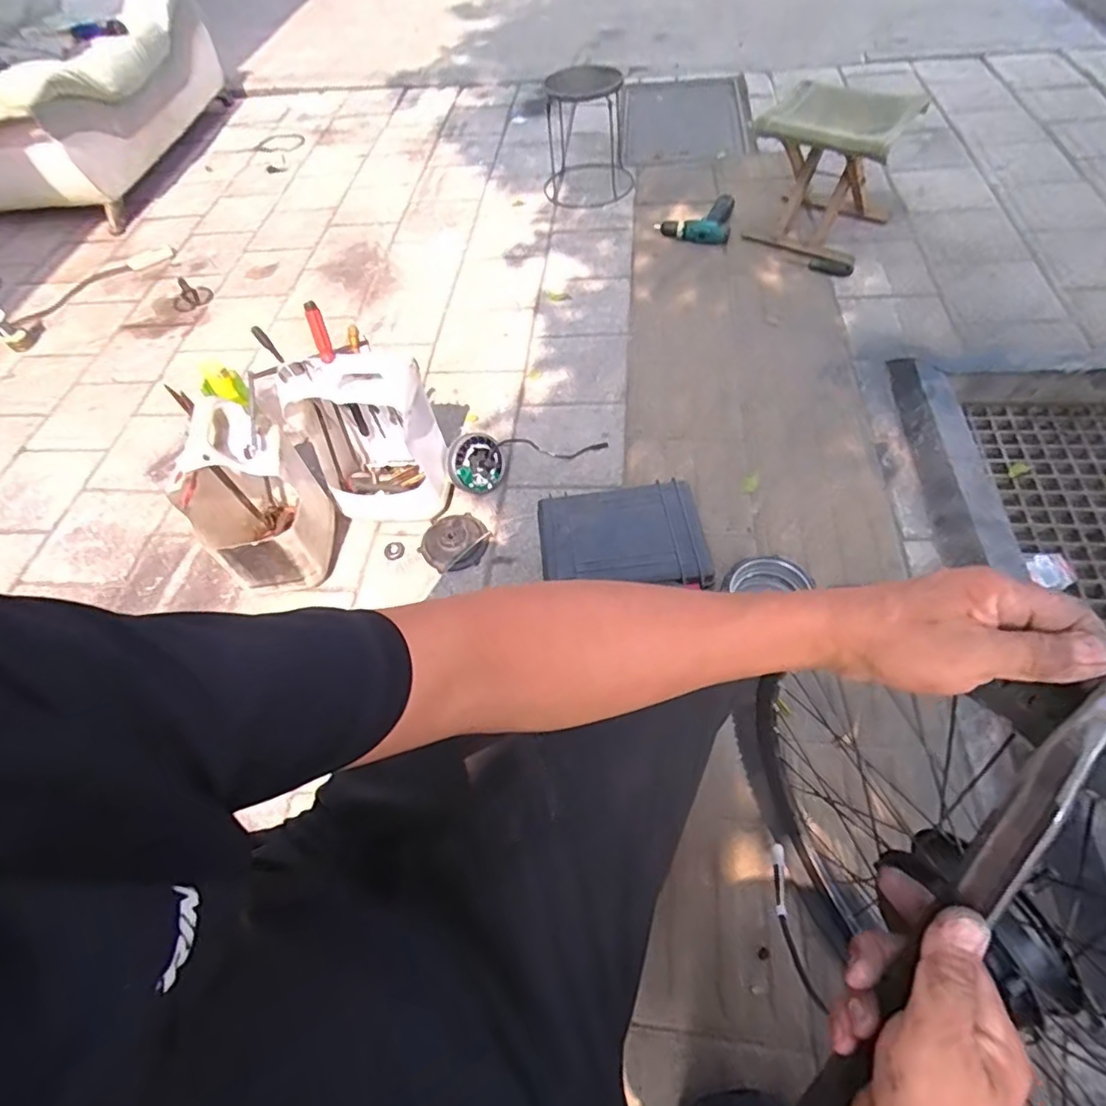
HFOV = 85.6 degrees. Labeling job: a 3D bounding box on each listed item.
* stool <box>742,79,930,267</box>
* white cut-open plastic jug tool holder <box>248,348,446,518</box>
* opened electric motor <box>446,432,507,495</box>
[{"bbox_3d":[0.674,-0.942,1.482,0.322,0.308,0.278,29,67,22],"label":"stool"},{"bbox_3d":[-0.343,-0.224,1.122,0.237,0.301,0.171,-2,56,7],"label":"white cut-open plastic jug tool holder"},{"bbox_3d":[-0.151,-0.181,1.211,0.124,0.118,0.045,6,22,-28],"label":"opened electric motor"}]

